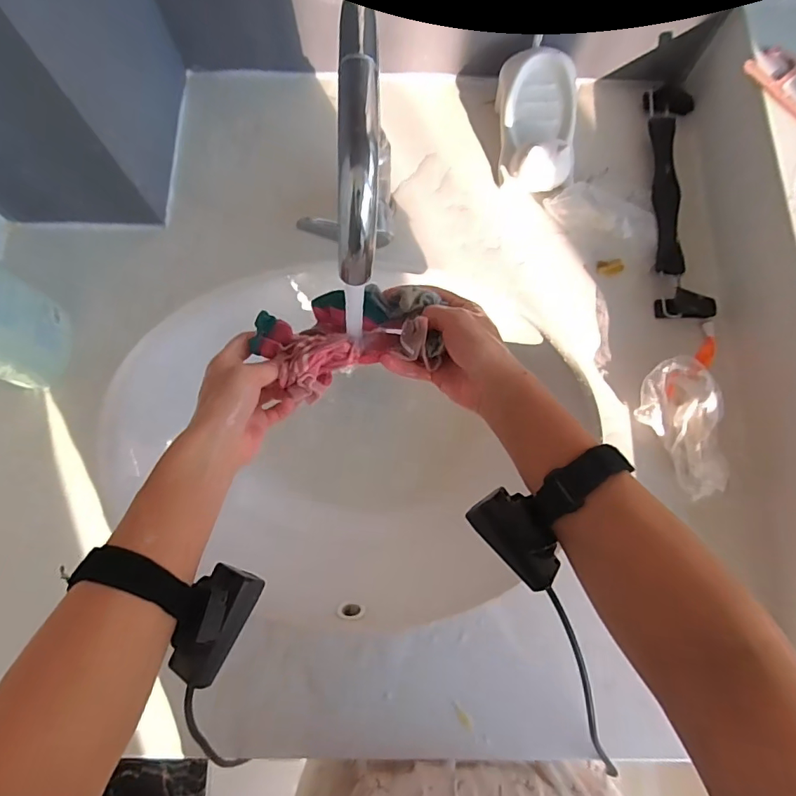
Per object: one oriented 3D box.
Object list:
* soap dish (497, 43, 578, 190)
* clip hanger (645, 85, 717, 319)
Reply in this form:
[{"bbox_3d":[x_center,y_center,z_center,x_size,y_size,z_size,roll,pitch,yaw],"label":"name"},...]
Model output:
[{"bbox_3d":[0.153,-0.297,0.520,0.086,0.063,0.139,-2,76,-1],"label":"soap dish"},{"bbox_3d":[0.306,-0.223,0.524,0.055,0.026,0.291,4,76,0],"label":"clip hanger"}]

